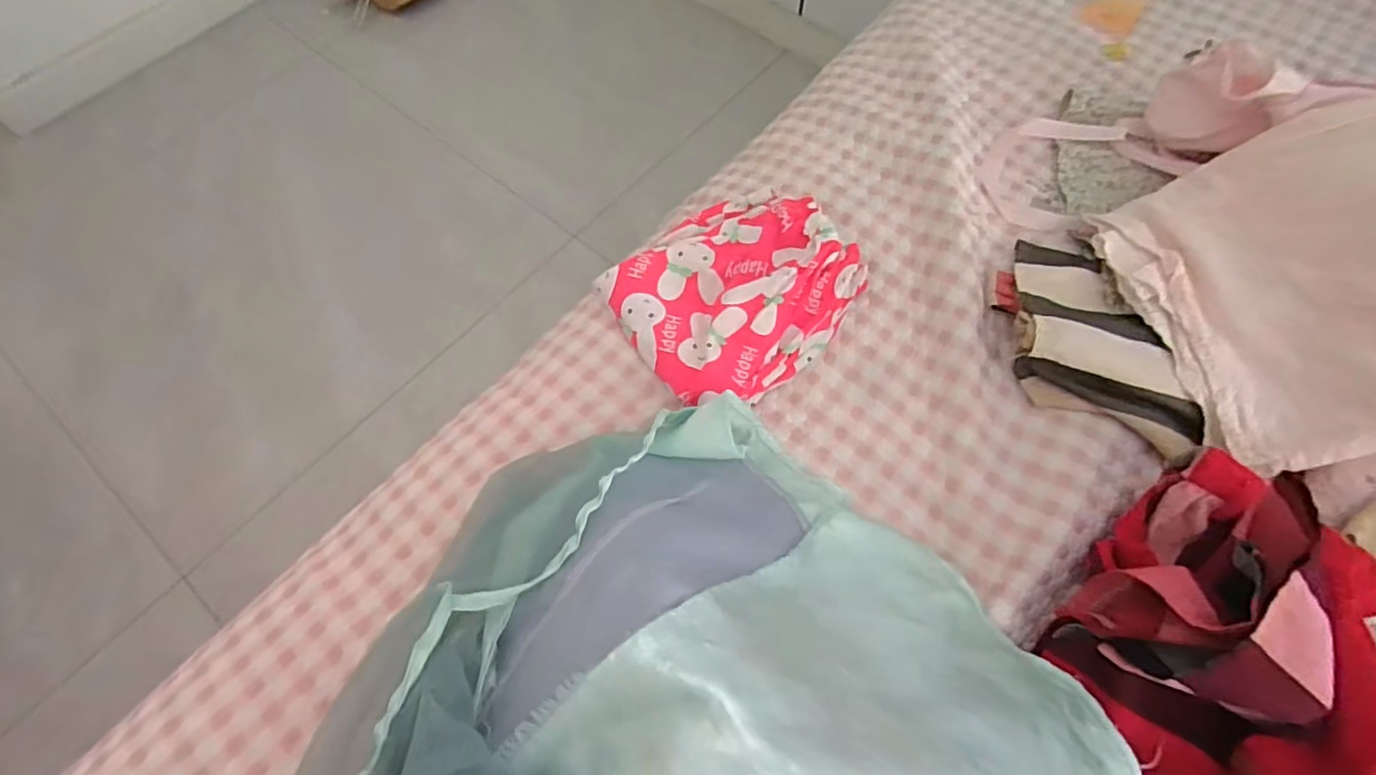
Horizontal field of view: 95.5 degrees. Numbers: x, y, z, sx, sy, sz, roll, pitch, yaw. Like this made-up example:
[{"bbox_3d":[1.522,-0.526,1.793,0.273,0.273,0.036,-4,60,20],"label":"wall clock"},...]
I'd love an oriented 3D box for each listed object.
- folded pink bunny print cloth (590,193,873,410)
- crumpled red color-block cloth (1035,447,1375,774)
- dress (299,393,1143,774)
[{"bbox_3d":[0.043,-0.093,0.546,0.207,0.049,0.184,-35,70,-15],"label":"folded pink bunny print cloth"},{"bbox_3d":[0.347,0.146,0.381,0.151,0.106,0.196,38,71,16],"label":"crumpled red color-block cloth"},{"bbox_3d":[0.020,0.184,0.352,0.458,0.147,0.377,-11,66,-5],"label":"dress"}]

